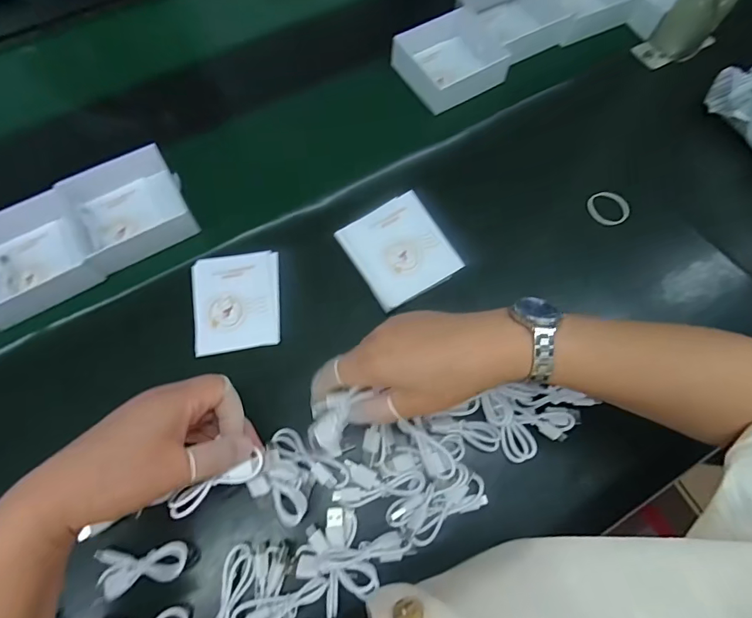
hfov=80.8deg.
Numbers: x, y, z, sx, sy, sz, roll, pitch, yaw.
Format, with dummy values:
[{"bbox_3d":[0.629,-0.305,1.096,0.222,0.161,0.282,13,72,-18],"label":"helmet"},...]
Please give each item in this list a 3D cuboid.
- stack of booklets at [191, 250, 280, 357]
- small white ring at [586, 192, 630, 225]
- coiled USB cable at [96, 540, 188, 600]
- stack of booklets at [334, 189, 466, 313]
[{"bbox_3d":[-0.130,-0.008,0.415,0.079,0.007,0.095,-9,66,-3],"label":"stack of booklets"},{"bbox_3d":[0.242,-0.104,0.460,0.042,0.009,0.032,42,89,13],"label":"small white ring"},{"bbox_3d":[-0.172,0.192,0.326,0.064,0.010,0.031,-6,66,-2],"label":"coiled USB cable"},{"bbox_3d":[0.022,-0.055,0.415,0.085,0.007,0.092,-30,78,-2],"label":"stack of booklets"}]

